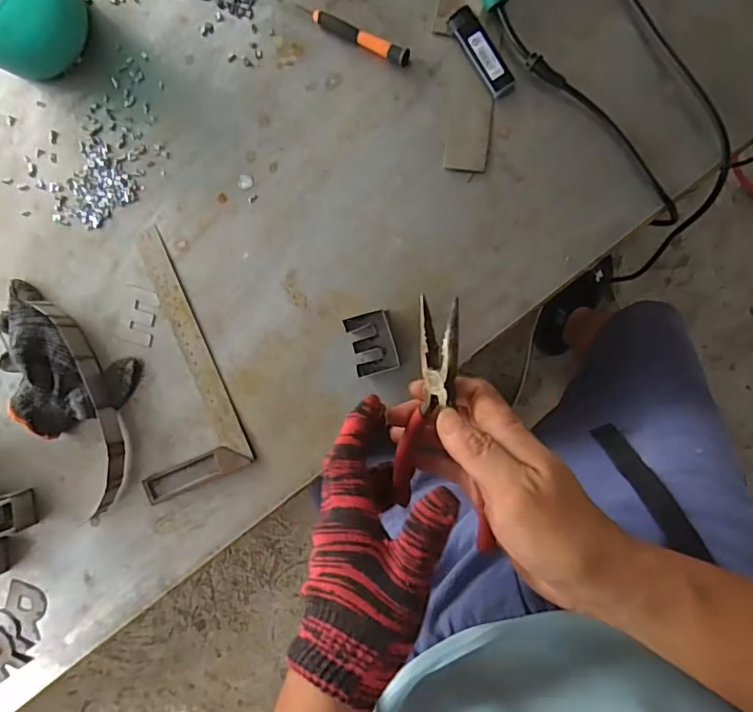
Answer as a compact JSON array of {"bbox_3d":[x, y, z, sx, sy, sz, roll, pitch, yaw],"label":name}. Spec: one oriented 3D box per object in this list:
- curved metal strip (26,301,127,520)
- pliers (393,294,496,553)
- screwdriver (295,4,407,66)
[{"bbox_3d":[-0.286,0.045,0.510,0.045,0.024,0.217,-17,89,7],"label":"curved metal strip"},{"bbox_3d":[0.043,0.041,0.334,0.077,0.009,0.152,16,112,47],"label":"pliers"},{"bbox_3d":[-0.021,-0.293,0.475,0.113,0.011,0.015,28,94,6],"label":"screwdriver"}]

